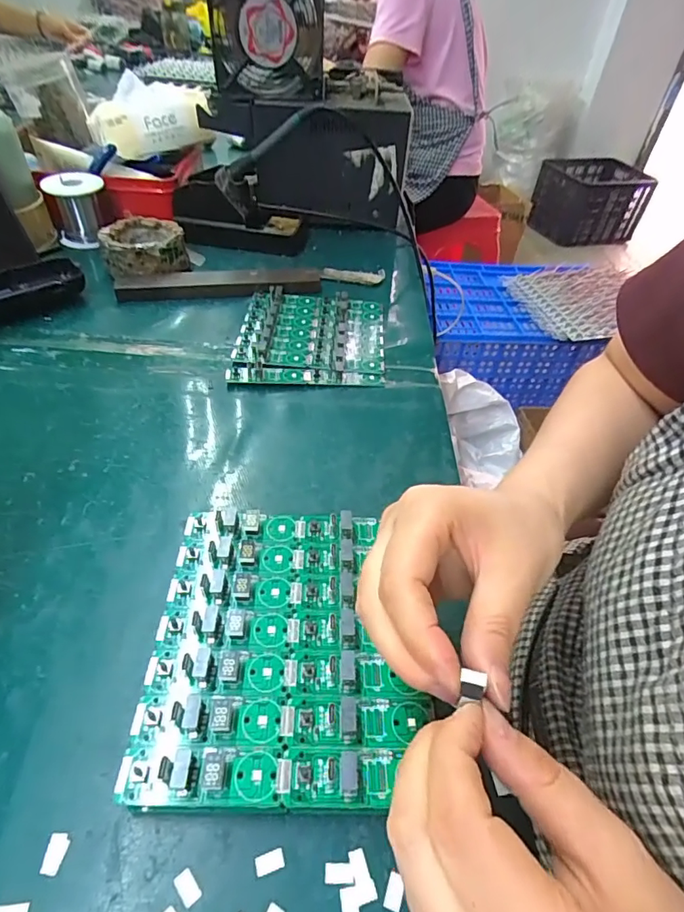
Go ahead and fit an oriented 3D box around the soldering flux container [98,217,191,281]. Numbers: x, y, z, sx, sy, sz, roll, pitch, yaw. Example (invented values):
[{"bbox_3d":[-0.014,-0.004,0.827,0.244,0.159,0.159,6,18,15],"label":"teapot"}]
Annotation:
[{"bbox_3d":[-0.213,-0.222,0.531,0.080,0.042,0.079,-18,50,-21],"label":"soldering flux container"}]

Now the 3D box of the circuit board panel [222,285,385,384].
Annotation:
[{"bbox_3d":[-0.029,-0.118,0.472,0.138,0.015,0.153,4,46,-2],"label":"circuit board panel"}]

